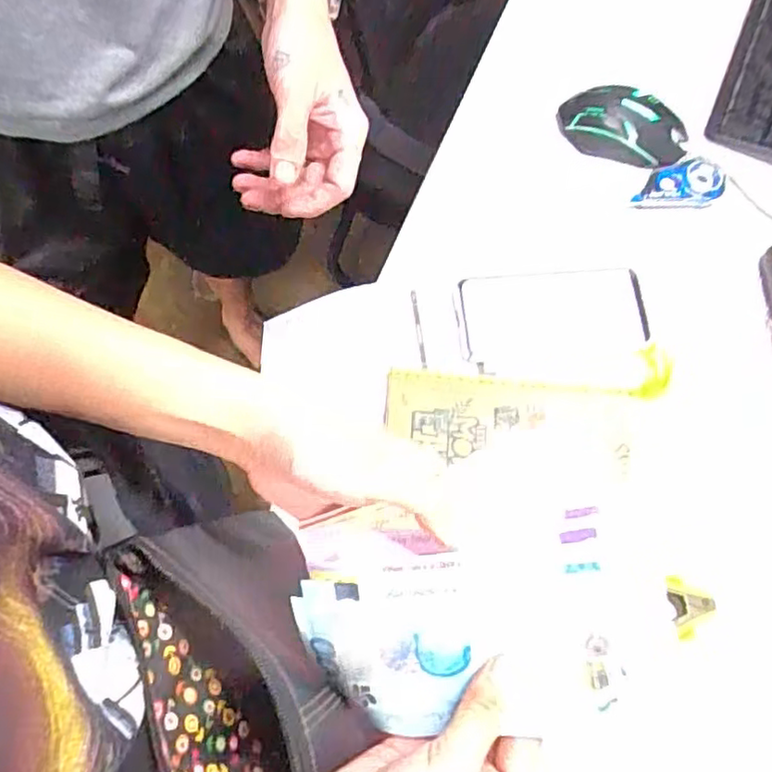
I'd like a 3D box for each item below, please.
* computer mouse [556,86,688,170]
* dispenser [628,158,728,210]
[{"bbox_3d":[0.220,-0.242,0.583,0.116,0.031,0.055,25,74,6],"label":"computer mouse"},{"bbox_3d":[0.263,-0.177,0.576,0.087,0.013,0.041,-20,74,-7],"label":"dispenser"}]

